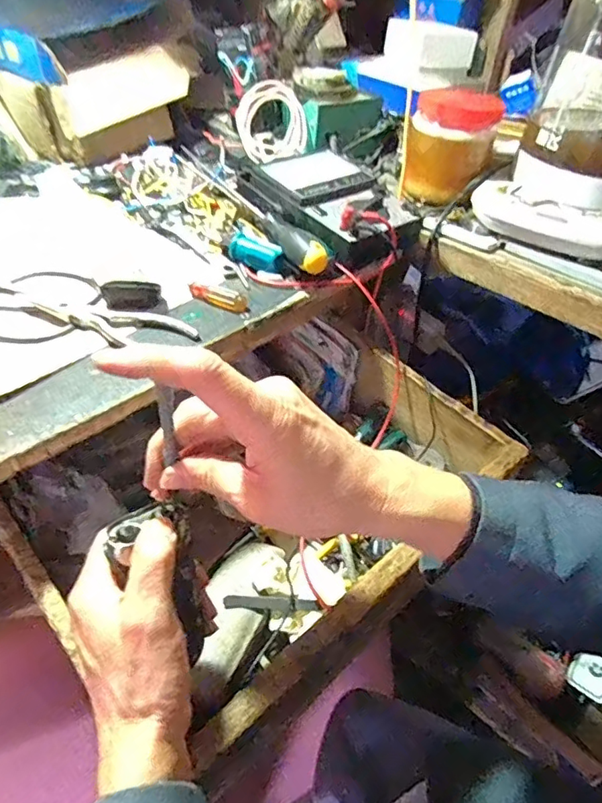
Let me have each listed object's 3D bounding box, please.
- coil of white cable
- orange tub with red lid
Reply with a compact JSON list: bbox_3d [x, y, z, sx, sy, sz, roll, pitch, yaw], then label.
[{"bbox_3d":[-0.038,-0.349,0.676,0.086,0.093,0.033,-27,3,2],"label":"coil of white cable"},{"bbox_3d":[0.171,-0.294,0.612,0.095,0.104,0.086,11,44,6],"label":"orange tub with red lid"}]

